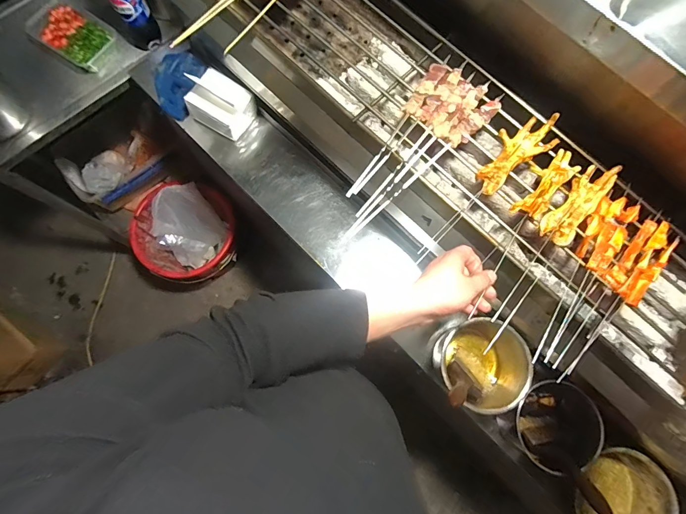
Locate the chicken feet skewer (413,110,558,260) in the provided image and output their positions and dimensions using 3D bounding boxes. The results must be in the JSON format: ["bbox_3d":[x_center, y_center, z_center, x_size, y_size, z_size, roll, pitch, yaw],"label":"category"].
[{"bbox_3d":[0.191,-0.104,0.502,0.273,0.031,0.059,-41,82,-10],"label":"chicken feet skewer"}]

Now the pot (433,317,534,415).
[{"bbox_3d":[0.228,0.176,0.601,0.150,0.123,0.138,0,77,-2],"label":"pot"}]

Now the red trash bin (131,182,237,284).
[{"bbox_3d":[-0.523,-0.063,1.285,0.286,0.264,0.308,0,77,-2],"label":"red trash bin"}]

